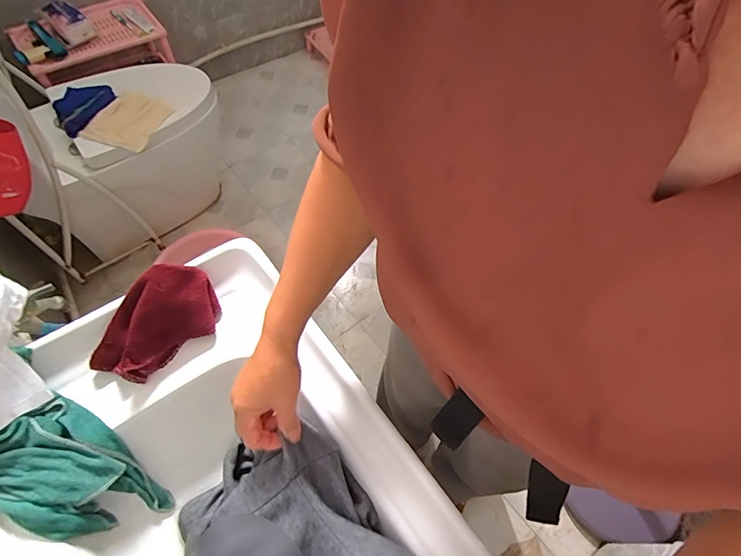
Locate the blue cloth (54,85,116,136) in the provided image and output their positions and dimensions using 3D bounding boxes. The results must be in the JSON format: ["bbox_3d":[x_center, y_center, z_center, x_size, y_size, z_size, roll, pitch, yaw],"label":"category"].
[{"bbox_3d":[-0.872,-0.521,1.276,0.106,0.077,0.202,22,60,12],"label":"blue cloth"}]

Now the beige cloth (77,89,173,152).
[{"bbox_3d":[-0.733,-0.473,1.274,0.179,0.051,0.221,16,59,8],"label":"beige cloth"}]

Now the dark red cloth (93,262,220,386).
[{"bbox_3d":[-0.276,0.055,0.536,0.088,0.076,0.168,37,64,20],"label":"dark red cloth"}]

